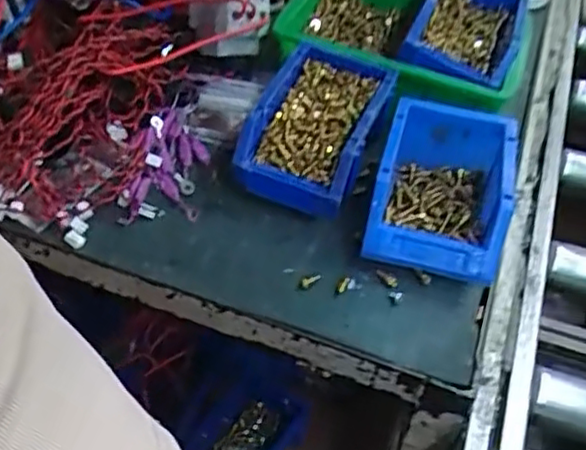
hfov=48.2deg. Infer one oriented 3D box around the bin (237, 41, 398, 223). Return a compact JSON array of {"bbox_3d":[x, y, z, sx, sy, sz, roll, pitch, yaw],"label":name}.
[{"bbox_3d":[0.023,-0.087,0.610,0.104,0.077,0.161,19,48,13],"label":"bin"}]

